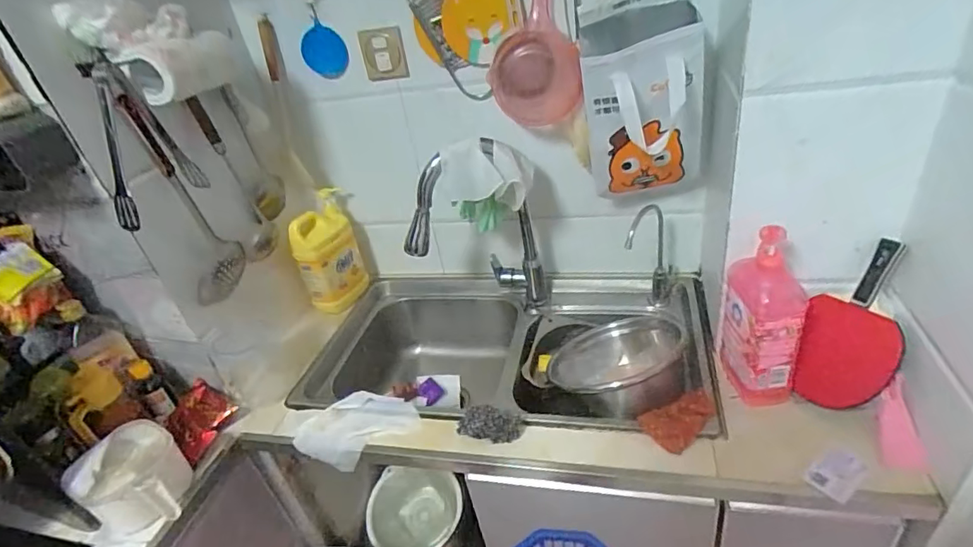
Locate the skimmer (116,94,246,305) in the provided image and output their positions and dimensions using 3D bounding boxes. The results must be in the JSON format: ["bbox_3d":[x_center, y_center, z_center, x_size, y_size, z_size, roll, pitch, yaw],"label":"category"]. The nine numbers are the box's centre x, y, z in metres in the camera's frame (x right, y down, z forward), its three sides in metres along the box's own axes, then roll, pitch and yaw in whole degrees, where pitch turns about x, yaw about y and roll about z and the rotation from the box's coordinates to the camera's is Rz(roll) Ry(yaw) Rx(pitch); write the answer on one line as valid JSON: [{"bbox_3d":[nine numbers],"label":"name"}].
[{"bbox_3d":[-0.500,-0.112,0.856,0.057,0.347,0.090,-1,33,11],"label":"skimmer"}]

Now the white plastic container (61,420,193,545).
[{"bbox_3d":[-0.544,0.334,0.790,0.134,0.122,0.146,19,41,35],"label":"white plastic container"}]

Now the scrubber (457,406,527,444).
[{"bbox_3d":[0.005,0.244,0.817,0.107,0.045,0.042,0,33,12],"label":"scrubber"}]

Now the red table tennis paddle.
[{"bbox_3d":[0.542,0.080,0.745,0.120,0.256,0.023,23,15,38],"label":"red table tennis paddle"}]

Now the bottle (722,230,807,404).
[{"bbox_3d":[0.418,0.064,0.764,0.082,0.281,0.112,-4,33,6],"label":"bottle"}]

